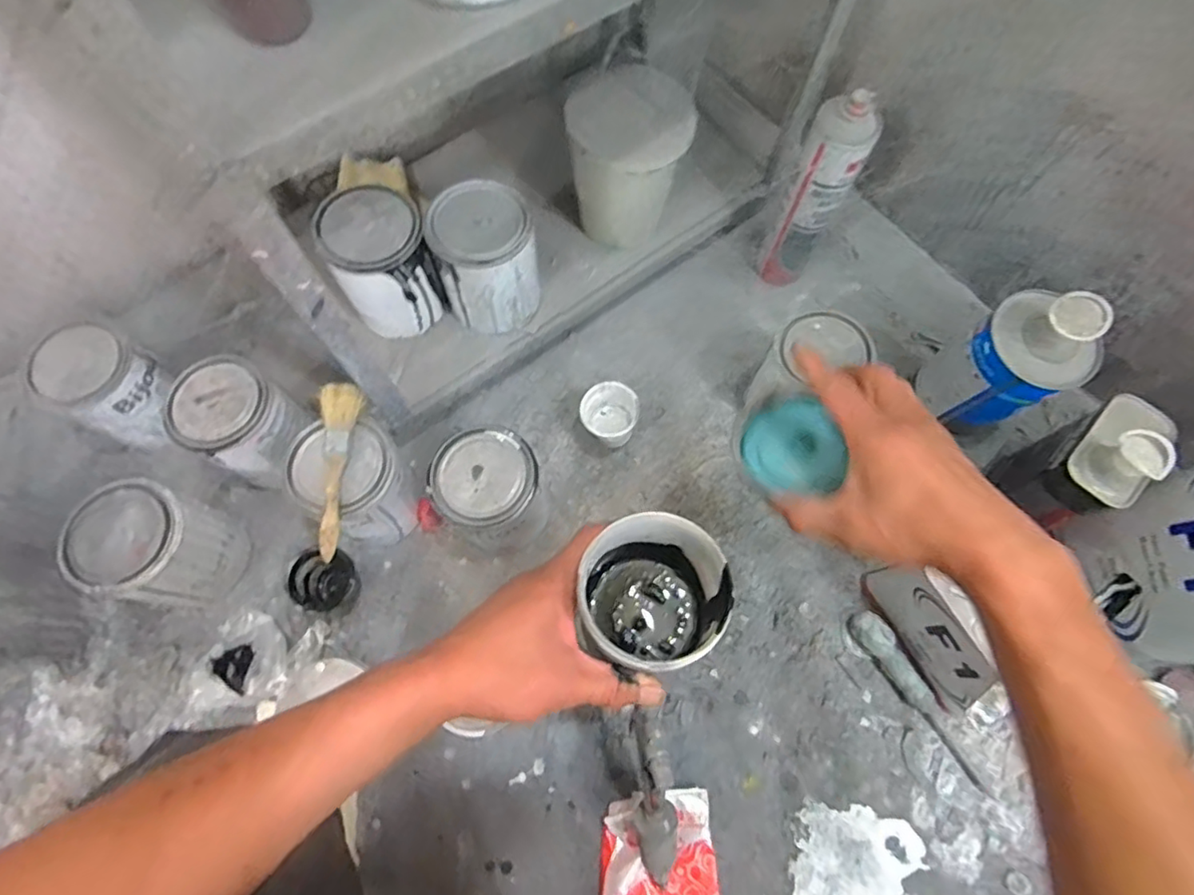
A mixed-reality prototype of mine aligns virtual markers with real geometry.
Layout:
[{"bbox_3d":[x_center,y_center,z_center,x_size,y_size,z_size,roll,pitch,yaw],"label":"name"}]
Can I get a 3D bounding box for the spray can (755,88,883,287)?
[{"bbox_3d":[0.249,-0.283,0.697,0.070,0.249,0.056,20,73,6],"label":"spray can"}]

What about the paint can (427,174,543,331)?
[{"bbox_3d":[-0.118,-0.201,0.658,0.102,0.143,0.105,0,70,0],"label":"paint can"}]

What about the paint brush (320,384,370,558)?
[{"bbox_3d":[-0.248,0.020,0.561,0.038,0.018,0.166,1,70,0],"label":"paint brush"}]

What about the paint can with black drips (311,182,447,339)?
[{"bbox_3d":[-0.228,-0.200,0.648,0.100,0.130,0.106,-28,73,-10],"label":"paint can with black drips"}]

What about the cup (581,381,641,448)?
[{"bbox_3d":[0.015,-0.038,0.705,0.065,0.066,0.056,13,72,4],"label":"cup"}]

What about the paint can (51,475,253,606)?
[{"bbox_3d":[-0.447,0.102,0.615,0.107,0.133,0.103,0,72,0],"label":"paint can"}]

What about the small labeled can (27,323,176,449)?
[{"bbox_3d":[-0.540,-0.068,0.666,0.107,0.108,0.096,30,73,10],"label":"small labeled can"}]

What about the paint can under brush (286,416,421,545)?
[{"bbox_3d":[-0.247,0.039,0.638,0.095,0.143,0.101,0,70,0],"label":"paint can under brush"}]

